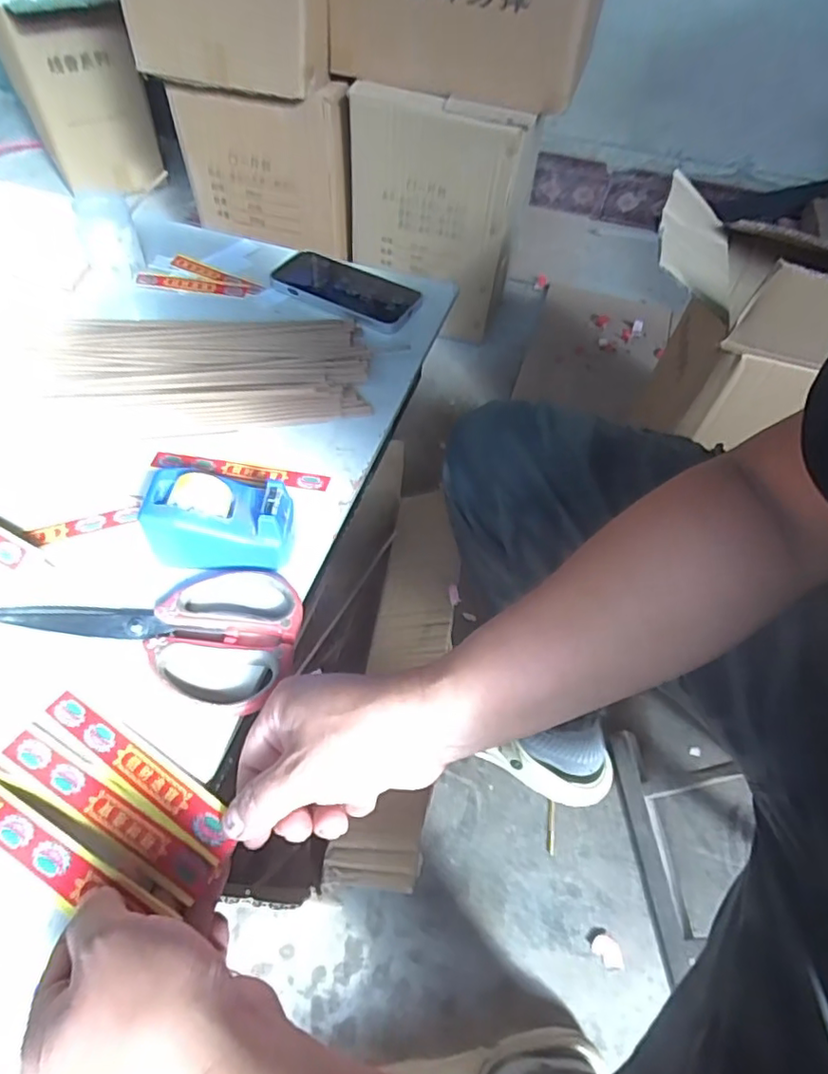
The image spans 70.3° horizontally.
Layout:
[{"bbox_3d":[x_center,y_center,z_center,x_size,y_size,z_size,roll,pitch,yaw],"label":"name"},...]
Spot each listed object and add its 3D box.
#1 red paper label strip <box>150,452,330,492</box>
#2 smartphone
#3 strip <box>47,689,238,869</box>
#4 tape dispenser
[{"bbox_3d":[-0.145,-0.055,0.488,0.148,0.004,0.015,9,53,2],"label":"red paper label strip"},{"bbox_3d":[-0.073,-0.274,0.643,0.167,0.011,0.084,25,56,14],"label":"smartphone"},{"bbox_3d":[-0.160,0.135,0.343,0.146,0.004,0.018,29,56,18],"label":"strip"},{"bbox_3d":[-0.137,-0.014,0.423,0.099,0.053,0.061,-1,53,-5],"label":"tape dispenser"}]

